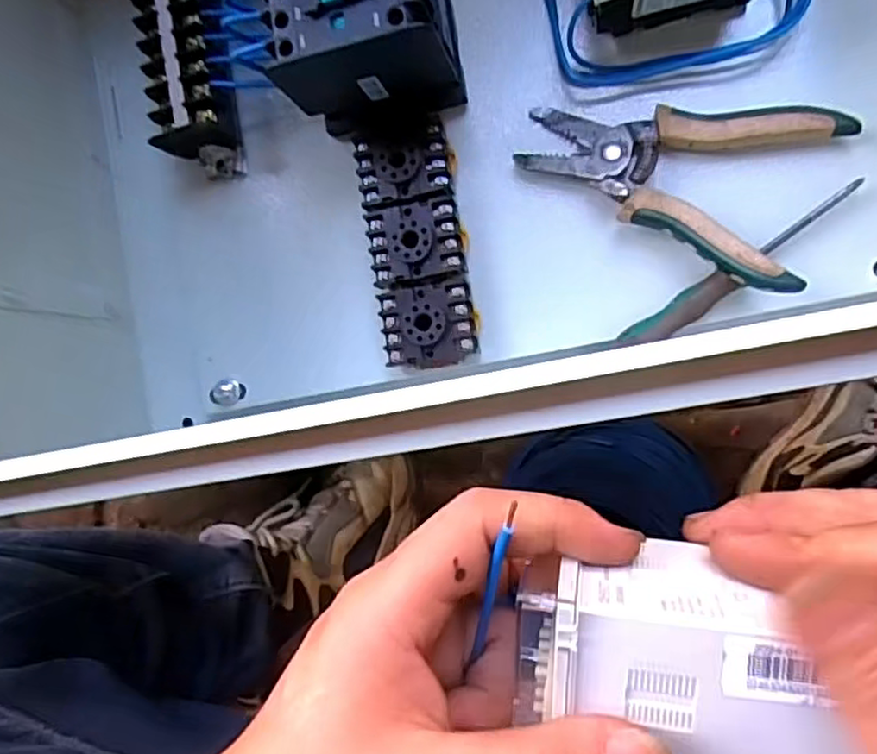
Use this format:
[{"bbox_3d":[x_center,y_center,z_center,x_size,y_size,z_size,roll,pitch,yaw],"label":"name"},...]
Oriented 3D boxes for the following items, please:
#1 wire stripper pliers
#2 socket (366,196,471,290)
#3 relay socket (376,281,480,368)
[{"bbox_3d":[0.121,-0.110,0.347,0.150,0.033,0.091,23,94,9],"label":"wire stripper pliers"},{"bbox_3d":[-0.012,-0.074,0.376,0.051,0.024,0.041,-8,89,10],"label":"socket"},{"bbox_3d":[-0.005,-0.028,0.376,0.052,0.025,0.044,-5,90,10],"label":"relay socket"}]

